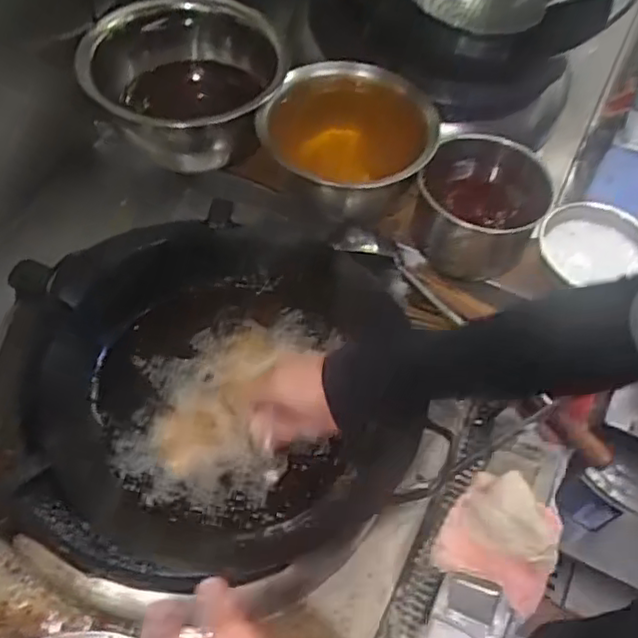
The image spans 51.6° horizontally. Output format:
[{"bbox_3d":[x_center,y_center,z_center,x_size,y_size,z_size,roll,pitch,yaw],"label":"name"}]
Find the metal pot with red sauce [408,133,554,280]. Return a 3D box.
[{"bbox_3d":[0.243,-0.169,0.999,0.187,0.128,0.181,1,57,-2],"label":"metal pot with red sauce"}]

